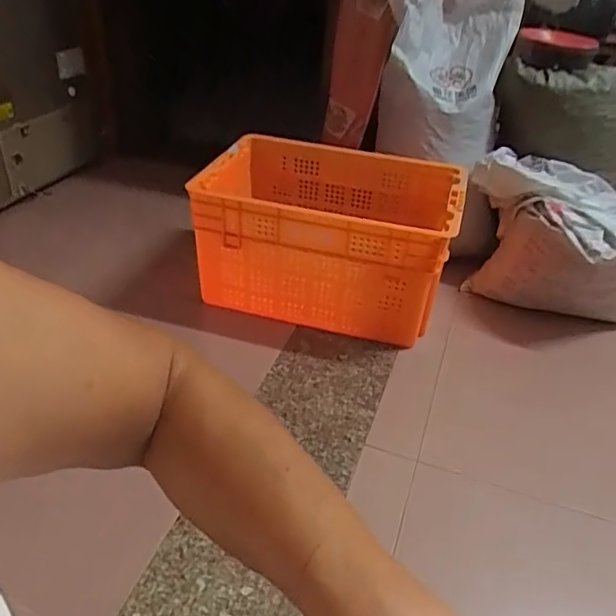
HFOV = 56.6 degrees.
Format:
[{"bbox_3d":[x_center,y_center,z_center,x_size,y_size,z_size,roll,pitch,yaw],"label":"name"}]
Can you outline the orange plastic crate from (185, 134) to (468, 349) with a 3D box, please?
[{"bbox_3d":[0.061,-0.173,1.395,0.582,0.322,0.403,8,36,5],"label":"orange plastic crate"}]

